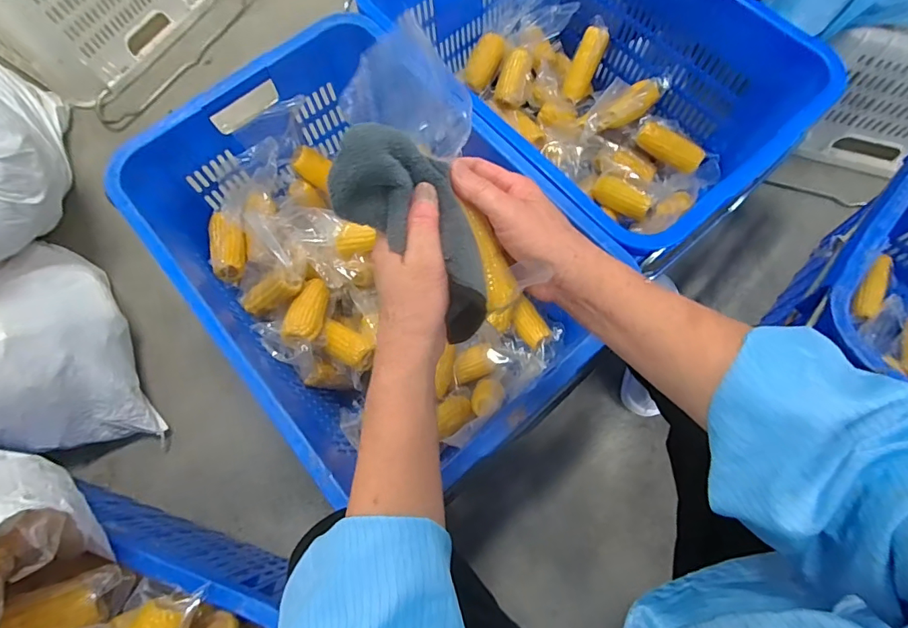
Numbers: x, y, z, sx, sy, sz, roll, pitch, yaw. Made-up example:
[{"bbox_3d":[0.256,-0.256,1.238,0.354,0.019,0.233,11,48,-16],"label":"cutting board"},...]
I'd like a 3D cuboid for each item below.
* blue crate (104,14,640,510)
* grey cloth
[{"bbox_3d":[-0.124,-0.089,0.688,0.426,0.248,0.568,-39,75,-11],"label":"blue crate"},{"bbox_3d":[-0.019,-0.058,0.330,0.078,0.043,0.157,-36,95,-10],"label":"grey cloth"}]

